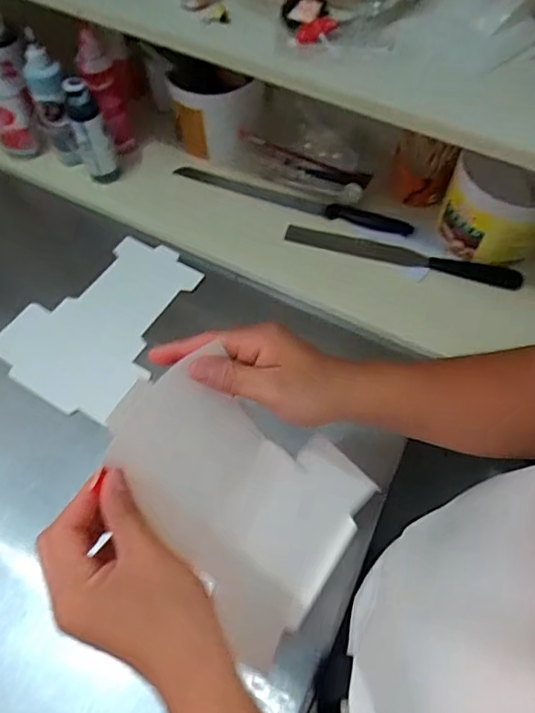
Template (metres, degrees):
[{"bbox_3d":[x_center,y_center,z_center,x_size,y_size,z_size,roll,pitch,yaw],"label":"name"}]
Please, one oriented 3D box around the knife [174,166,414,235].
[{"bbox_3d":[0.034,-0.236,0.795,0.368,0.018,0.030,17,63,9],"label":"knife"}]

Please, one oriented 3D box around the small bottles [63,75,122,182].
[{"bbox_3d":[-0.244,-0.308,0.728,0.041,0.164,0.032,-19,63,-10],"label":"small bottles"}]

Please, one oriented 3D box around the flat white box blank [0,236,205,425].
[{"bbox_3d":[-0.219,-0.054,0.706,0.186,0.011,0.257,28,66,12],"label":"flat white box blank"}]

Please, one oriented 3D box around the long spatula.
[{"bbox_3d":[0.185,-0.140,0.723,0.317,0.011,0.033,14,62,8],"label":"long spatula"}]

